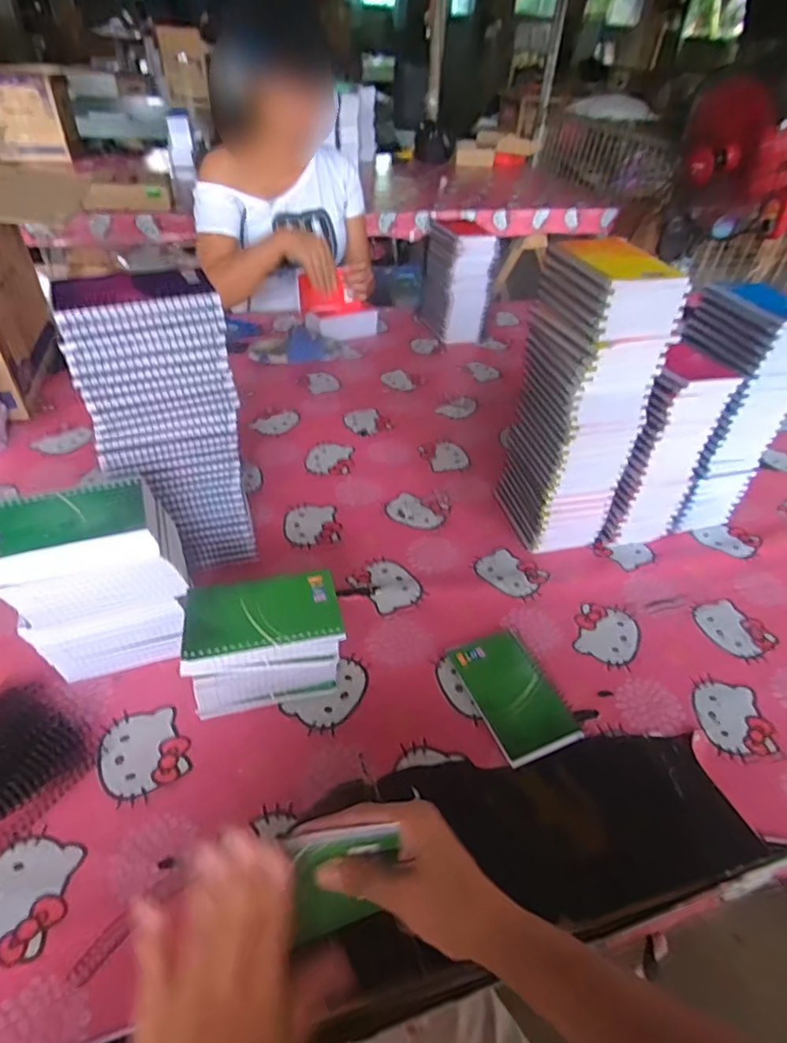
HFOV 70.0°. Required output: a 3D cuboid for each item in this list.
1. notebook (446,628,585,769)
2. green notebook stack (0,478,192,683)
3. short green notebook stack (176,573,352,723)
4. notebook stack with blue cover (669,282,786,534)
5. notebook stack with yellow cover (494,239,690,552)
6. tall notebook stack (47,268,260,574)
[{"bbox_3d":[0.121,0.171,0.568,0.082,0.012,0.136,-13,44,-19],"label":"notebook"},{"bbox_3d":[-0.281,0.061,0.542,0.153,0.181,0.089,-10,43,-16],"label":"green notebook stack"},{"bbox_3d":[-0.120,0.120,0.532,0.133,0.109,0.079,-6,42,-12],"label":"short green notebook stack"},{"bbox_3d":[0.425,-0.139,0.730,0.109,0.288,0.151,-1,42,-7],"label":"notebook stack with blue cover"},{"bbox_3d":[0.213,-0.128,0.670,0.103,0.339,0.137,-8,43,-14],"label":"notebook stack with yellow cover"},{"bbox_3d":[-0.236,-0.079,0.599,0.139,0.326,0.085,-18,46,-24],"label":"tall notebook stack"}]

